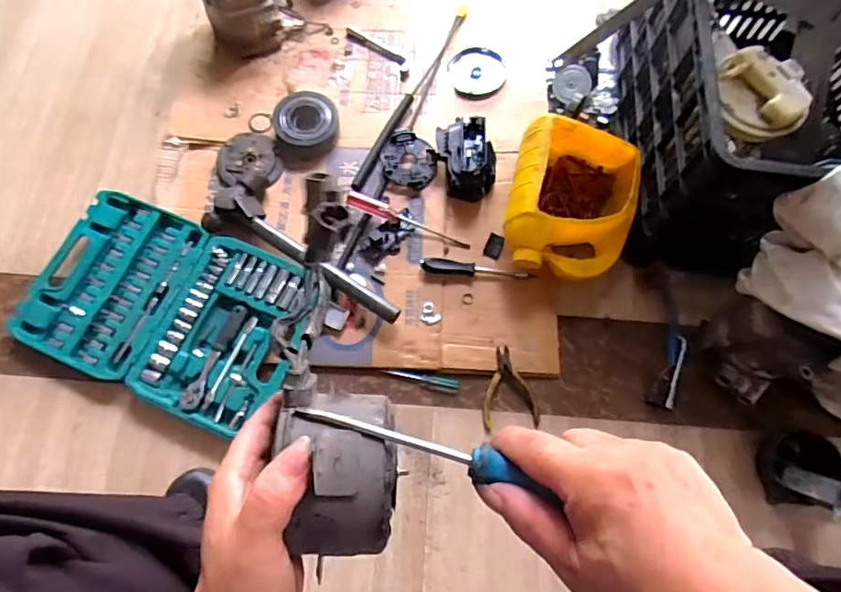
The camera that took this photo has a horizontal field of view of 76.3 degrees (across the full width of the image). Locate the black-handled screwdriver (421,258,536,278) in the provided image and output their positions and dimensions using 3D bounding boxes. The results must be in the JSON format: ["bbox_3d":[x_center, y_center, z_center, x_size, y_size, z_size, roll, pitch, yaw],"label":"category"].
[{"bbox_3d":[0.085,-0.038,0.793,0.166,0.023,0.020,6,68,1],"label":"black-handled screwdriver"}]

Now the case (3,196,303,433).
[{"bbox_3d":[-0.360,0.018,0.769,0.404,0.048,0.252,22,70,8],"label":"case"}]

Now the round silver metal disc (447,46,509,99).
[{"bbox_3d":[0.099,-0.390,0.928,0.093,0.014,0.096,0,68,-1],"label":"round silver metal disc"}]

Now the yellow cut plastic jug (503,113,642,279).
[{"bbox_3d":[0.223,-0.136,0.787,0.181,0.115,0.218,10,68,3],"label":"yellow cut plastic jug"}]

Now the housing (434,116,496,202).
[{"bbox_3d":[0.072,-0.215,0.837,0.077,0.067,0.118,-15,71,-8],"label":"housing"}]

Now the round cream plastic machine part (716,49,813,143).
[{"bbox_3d":[0.404,-0.242,0.642,0.099,0.040,0.105,-5,70,-4],"label":"round cream plastic machine part"}]

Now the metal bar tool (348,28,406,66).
[{"bbox_3d":[-0.080,-0.444,0.951,0.125,0.005,0.017,31,71,11],"label":"metal bar tool"}]

